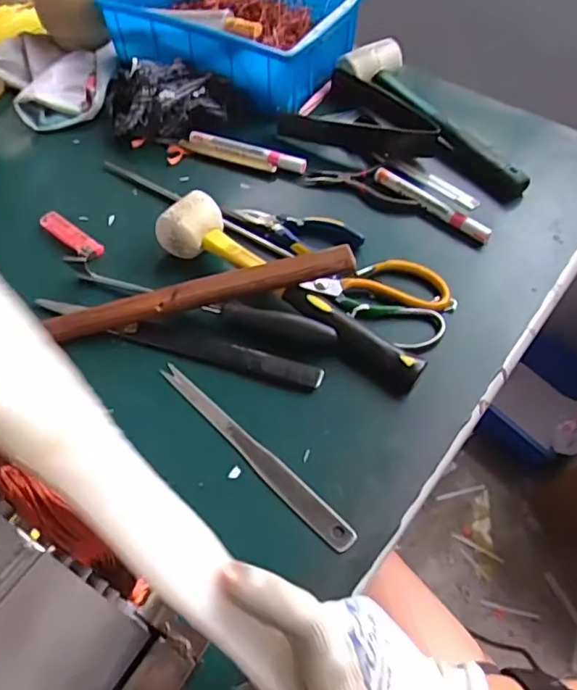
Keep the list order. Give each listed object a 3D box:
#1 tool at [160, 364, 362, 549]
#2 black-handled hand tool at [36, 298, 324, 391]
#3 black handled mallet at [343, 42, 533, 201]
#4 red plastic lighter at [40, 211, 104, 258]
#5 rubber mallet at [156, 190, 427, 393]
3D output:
[{"bbox_3d":[-0.029,0.081,0.438,0.204,0.004,0.021,40,64,22],"label":"tool"},{"bbox_3d":[-0.099,-0.004,0.489,0.261,0.012,0.024,16,57,9],"label":"black-handled hand tool"},{"bbox_3d":[0.171,-0.267,0.658,0.069,0.041,0.276,-27,61,-18],"label":"black handled mallet"},{"bbox_3d":[-0.221,-0.112,0.569,0.081,0.012,0.022,34,62,20],"label":"red plastic lighter"},{"bbox_3d":[-0.001,-0.049,0.503,0.272,0.048,0.054,34,62,19],"label":"rubber mallet"}]

